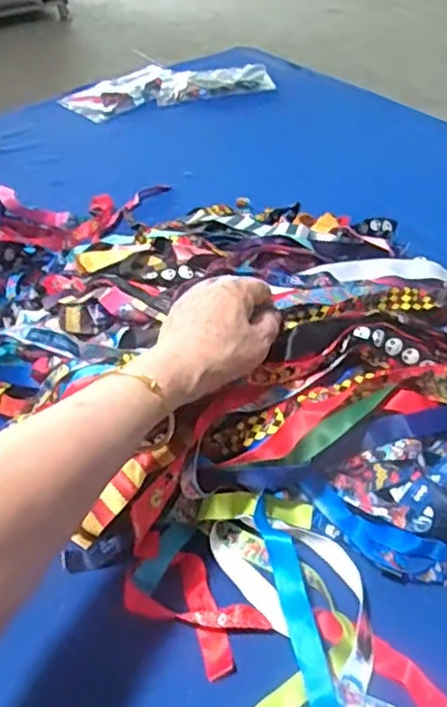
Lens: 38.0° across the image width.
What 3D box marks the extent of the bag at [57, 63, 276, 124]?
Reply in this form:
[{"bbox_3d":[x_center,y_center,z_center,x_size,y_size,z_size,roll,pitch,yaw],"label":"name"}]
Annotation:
[{"bbox_3d":[-0.117,-0.555,1.359,0.419,0.024,0.191,-13,43,-9],"label":"bag"}]

